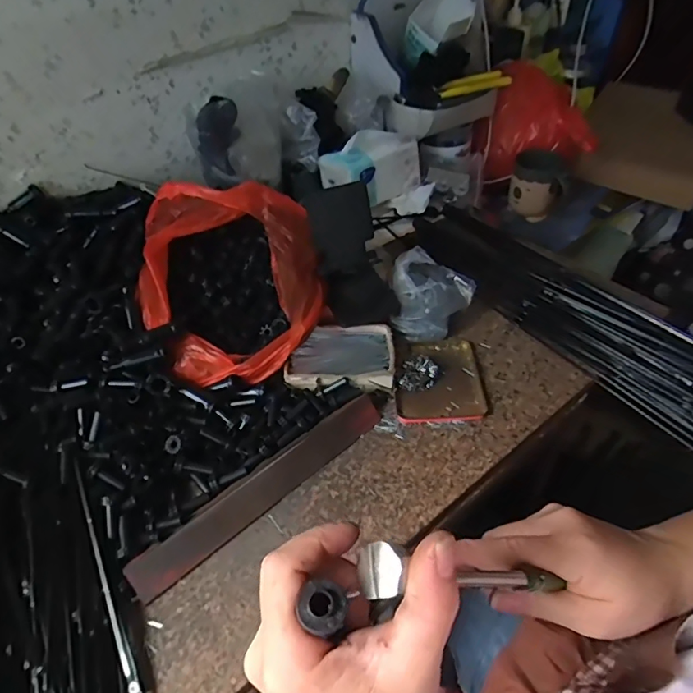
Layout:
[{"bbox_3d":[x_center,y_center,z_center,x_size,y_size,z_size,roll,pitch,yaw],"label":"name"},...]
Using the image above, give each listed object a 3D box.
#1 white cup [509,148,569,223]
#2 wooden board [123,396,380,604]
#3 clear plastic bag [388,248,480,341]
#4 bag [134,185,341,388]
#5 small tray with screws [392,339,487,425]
[{"bbox_3d":[0.344,-0.297,0.897,0.092,0.108,0.084,12,48,14],"label":"white cup"},{"bbox_3d":[-0.080,0.135,0.497,0.282,0.023,0.037,-34,54,-26],"label":"wooden board"},{"bbox_3d":[0.112,-0.073,0.649,0.101,0.051,0.118,3,47,6],"label":"clear plastic bag"},{"bbox_3d":[-0.140,-0.088,0.597,0.212,0.132,0.241,-19,48,-14],"label":"bag"},{"bbox_3d":[0.107,0.034,0.589,0.099,0.015,0.122,-2,46,2],"label":"small tray with screws"}]

